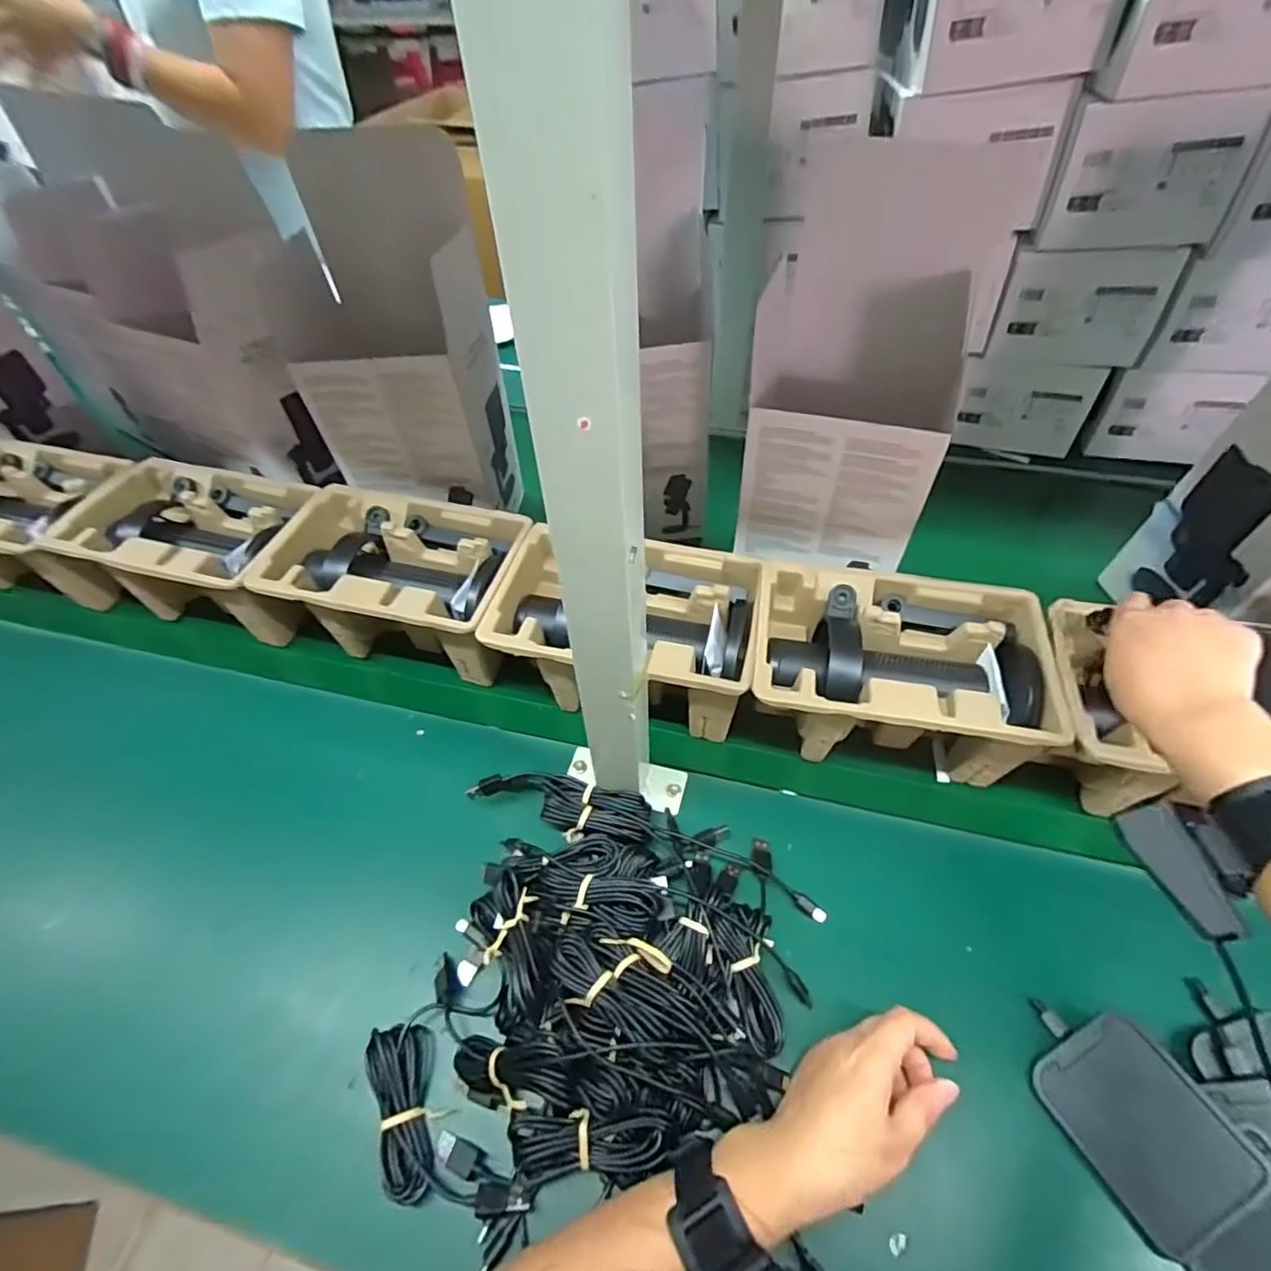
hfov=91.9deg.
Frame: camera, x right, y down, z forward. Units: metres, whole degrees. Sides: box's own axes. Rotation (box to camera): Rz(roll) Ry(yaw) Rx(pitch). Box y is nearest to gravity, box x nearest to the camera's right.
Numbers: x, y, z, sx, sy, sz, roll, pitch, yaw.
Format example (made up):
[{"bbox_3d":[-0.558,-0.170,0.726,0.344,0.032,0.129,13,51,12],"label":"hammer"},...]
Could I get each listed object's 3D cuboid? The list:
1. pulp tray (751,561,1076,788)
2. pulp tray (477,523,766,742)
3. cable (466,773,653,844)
[{"bbox_3d":[0.210,0.035,0.522,0.228,0.100,0.144,6,51,6],"label":"pulp tray"},{"bbox_3d":[-0.006,-0.002,0.554,0.221,0.099,0.149,9,52,8],"label":"pulp tray"},{"bbox_3d":[-0.057,0.135,0.493,0.142,0.028,0.041,12,52,10],"label":"cable"}]

